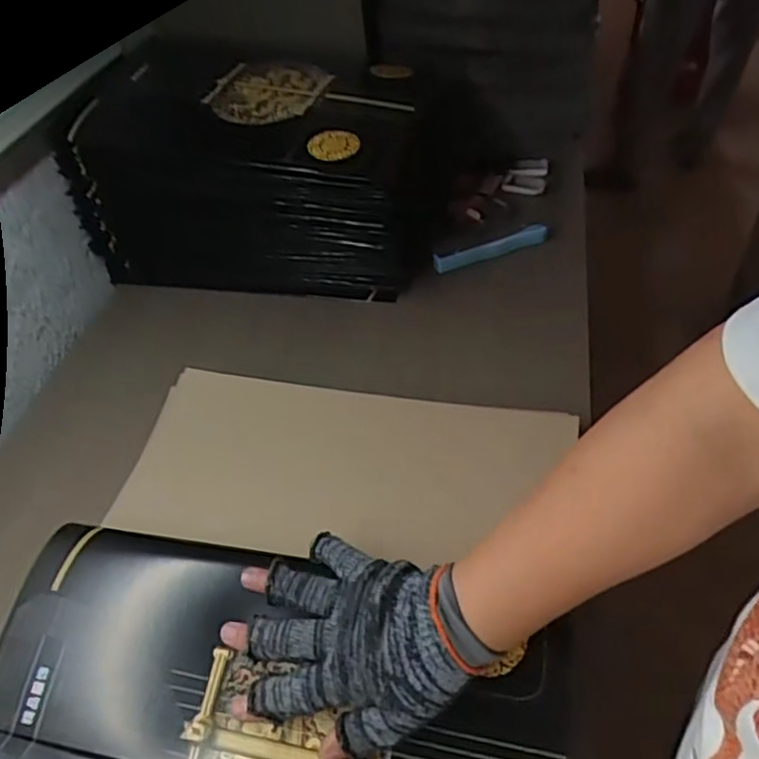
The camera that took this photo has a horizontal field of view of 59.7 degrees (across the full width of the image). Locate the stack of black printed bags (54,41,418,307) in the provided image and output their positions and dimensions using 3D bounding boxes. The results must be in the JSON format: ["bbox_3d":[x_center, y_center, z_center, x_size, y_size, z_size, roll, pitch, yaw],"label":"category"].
[{"bbox_3d":[-0.154,-0.245,0.817,0.386,0.213,0.196,5,46,14],"label":"stack of black printed bags"}]

